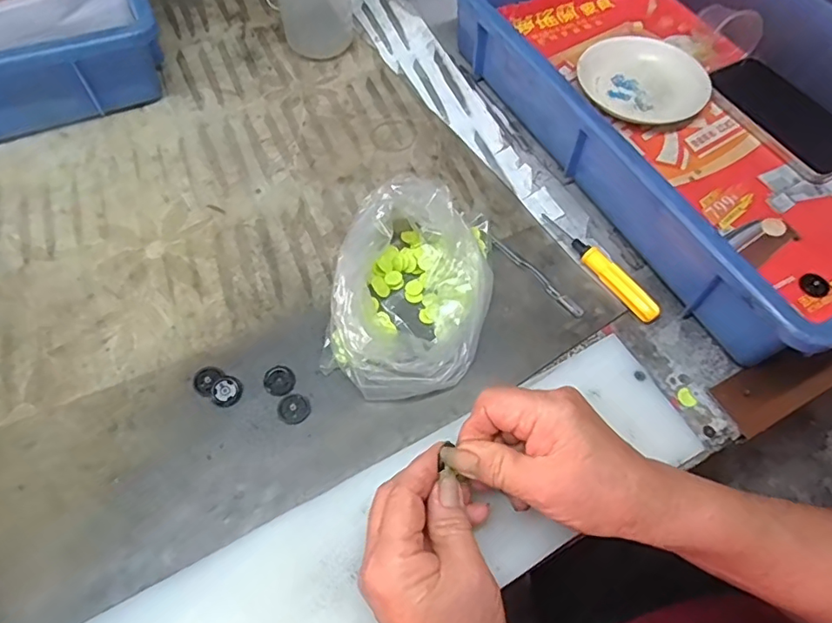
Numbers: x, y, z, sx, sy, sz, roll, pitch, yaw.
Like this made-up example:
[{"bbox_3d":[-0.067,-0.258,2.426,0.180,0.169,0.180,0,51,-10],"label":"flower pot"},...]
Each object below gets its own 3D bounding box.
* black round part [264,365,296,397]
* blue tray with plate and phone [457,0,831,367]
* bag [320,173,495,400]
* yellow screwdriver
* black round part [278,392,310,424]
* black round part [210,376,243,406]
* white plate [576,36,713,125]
[{"bbox_3d":[-0.091,0.046,0.363,0.020,0.004,0.021,1,60,-2],"label":"black round part"},{"bbox_3d":[0.254,-0.183,0.470,0.295,0.089,0.438,-24,64,-15],"label":"blue tray with plate and phone"},{"bbox_3d":[0.001,-0.022,0.372,0.103,0.059,0.163,13,60,5],"label":"bag"},{"bbox_3d":[0.141,-0.037,0.417,0.015,0.017,0.116,-31,66,-19],"label":"yellow screwdriver"},{"bbox_3d":[-0.080,0.063,0.353,0.019,0.005,0.019,1,60,-2],"label":"black round part"},{"bbox_3d":[-0.125,0.053,0.358,0.019,0.004,0.020,1,60,-2],"label":"black round part"},{"bbox_3d":[0.218,-0.224,0.523,0.119,0.024,0.119,1,60,-2],"label":"white plate"}]

